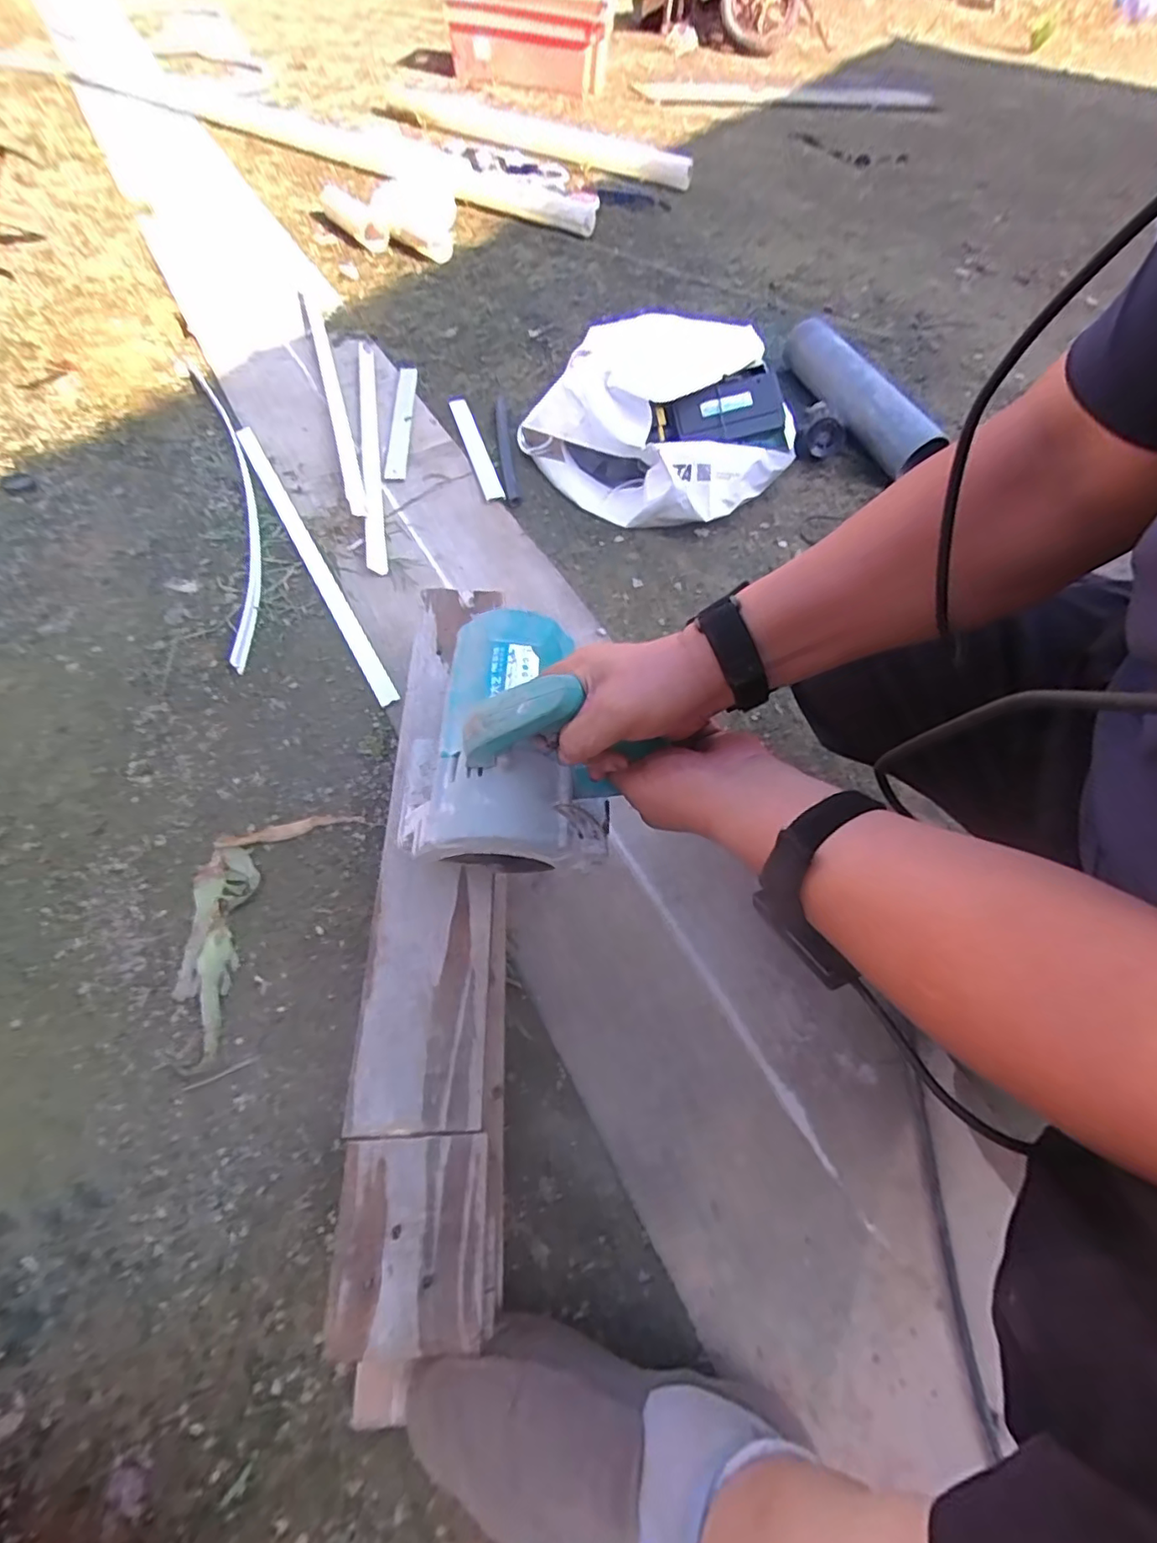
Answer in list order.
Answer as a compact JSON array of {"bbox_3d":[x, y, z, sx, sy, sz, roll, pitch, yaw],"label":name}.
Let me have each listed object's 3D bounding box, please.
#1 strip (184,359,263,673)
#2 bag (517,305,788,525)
[{"bbox_3d":[-0.516,-0.432,0.877,0.065,0.017,0.765,-17,61,-14],"label":"strip"},{"bbox_3d":[0.127,-0.518,0.877,0.276,0.173,0.325,-34,66,-22],"label":"bag"}]

